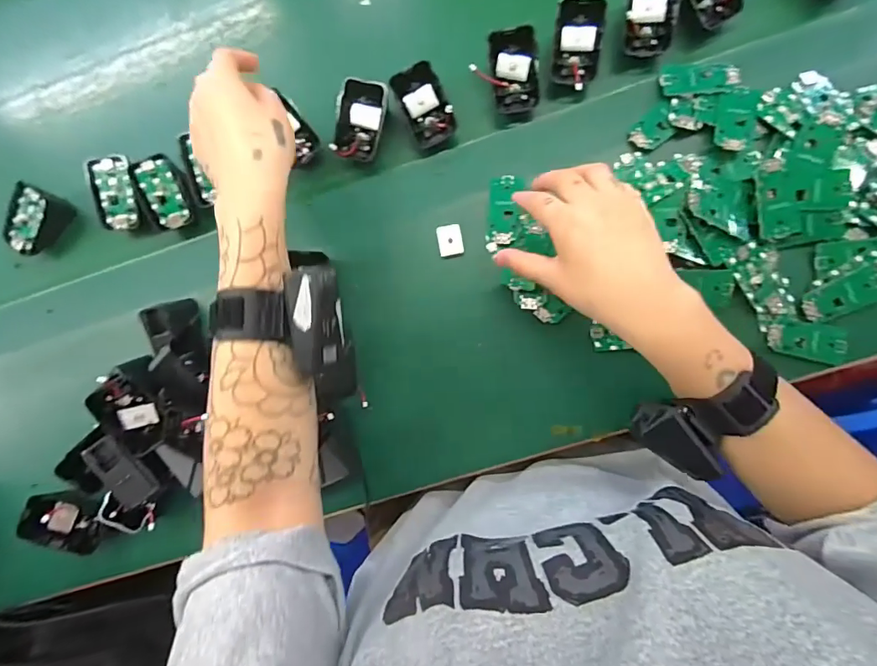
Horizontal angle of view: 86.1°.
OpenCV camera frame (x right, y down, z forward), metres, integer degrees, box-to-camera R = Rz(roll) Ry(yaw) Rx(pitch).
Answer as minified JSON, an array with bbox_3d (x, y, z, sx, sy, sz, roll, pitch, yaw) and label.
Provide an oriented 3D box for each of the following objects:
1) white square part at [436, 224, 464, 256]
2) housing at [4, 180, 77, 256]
[{"bbox_3d":[0.011,-0.087,0.438,0.022,0.006,0.028,-9,85,6],"label":"white square part"},{"bbox_3d":[-0.413,-0.114,0.485,0.035,0.050,0.067,36,91,8],"label":"housing"}]

